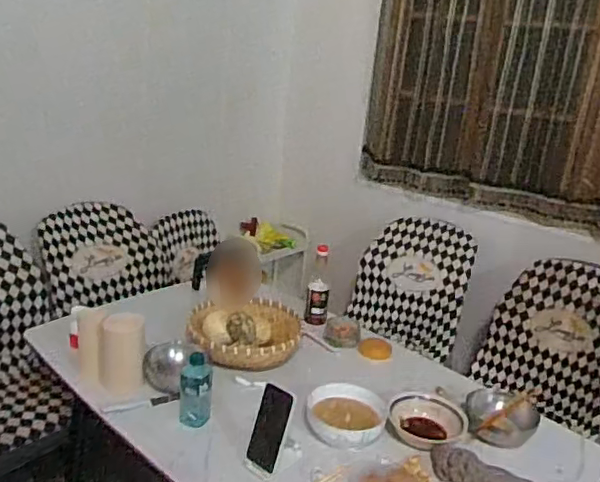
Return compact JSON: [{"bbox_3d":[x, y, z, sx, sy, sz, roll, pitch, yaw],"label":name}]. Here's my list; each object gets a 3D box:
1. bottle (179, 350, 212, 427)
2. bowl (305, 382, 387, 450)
[{"bbox_3d":[-0.213,0.305,1.232,0.064,0.146,0.058,3,19,-7],"label":"bottle"},{"bbox_3d":[0.096,0.363,1.260,0.164,0.048,0.157,5,19,-2],"label":"bowl"}]

